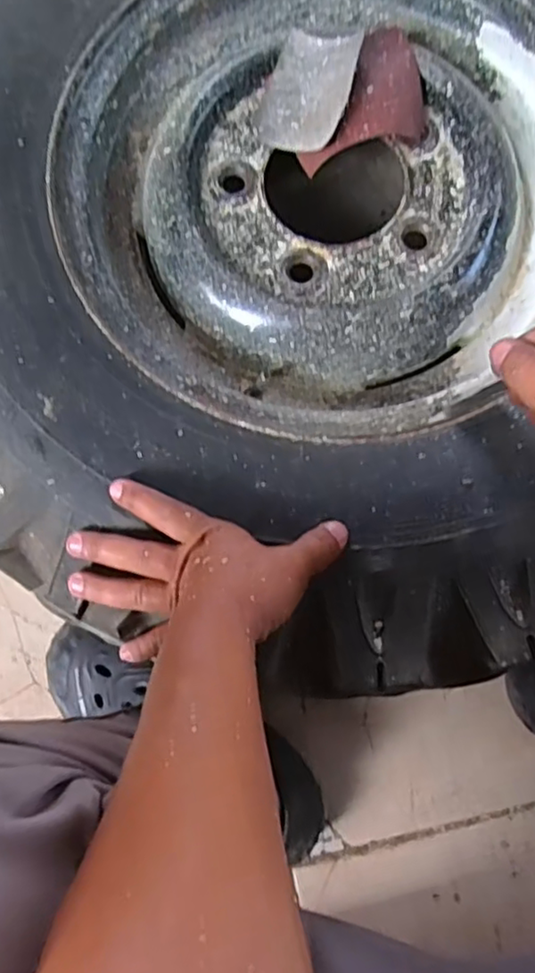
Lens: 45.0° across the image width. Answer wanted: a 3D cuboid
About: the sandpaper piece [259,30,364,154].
[{"bbox_3d":[0.035,-0.322,0.518,0.074,0.019,0.107,11,84,17],"label":"sandpaper piece"}]

